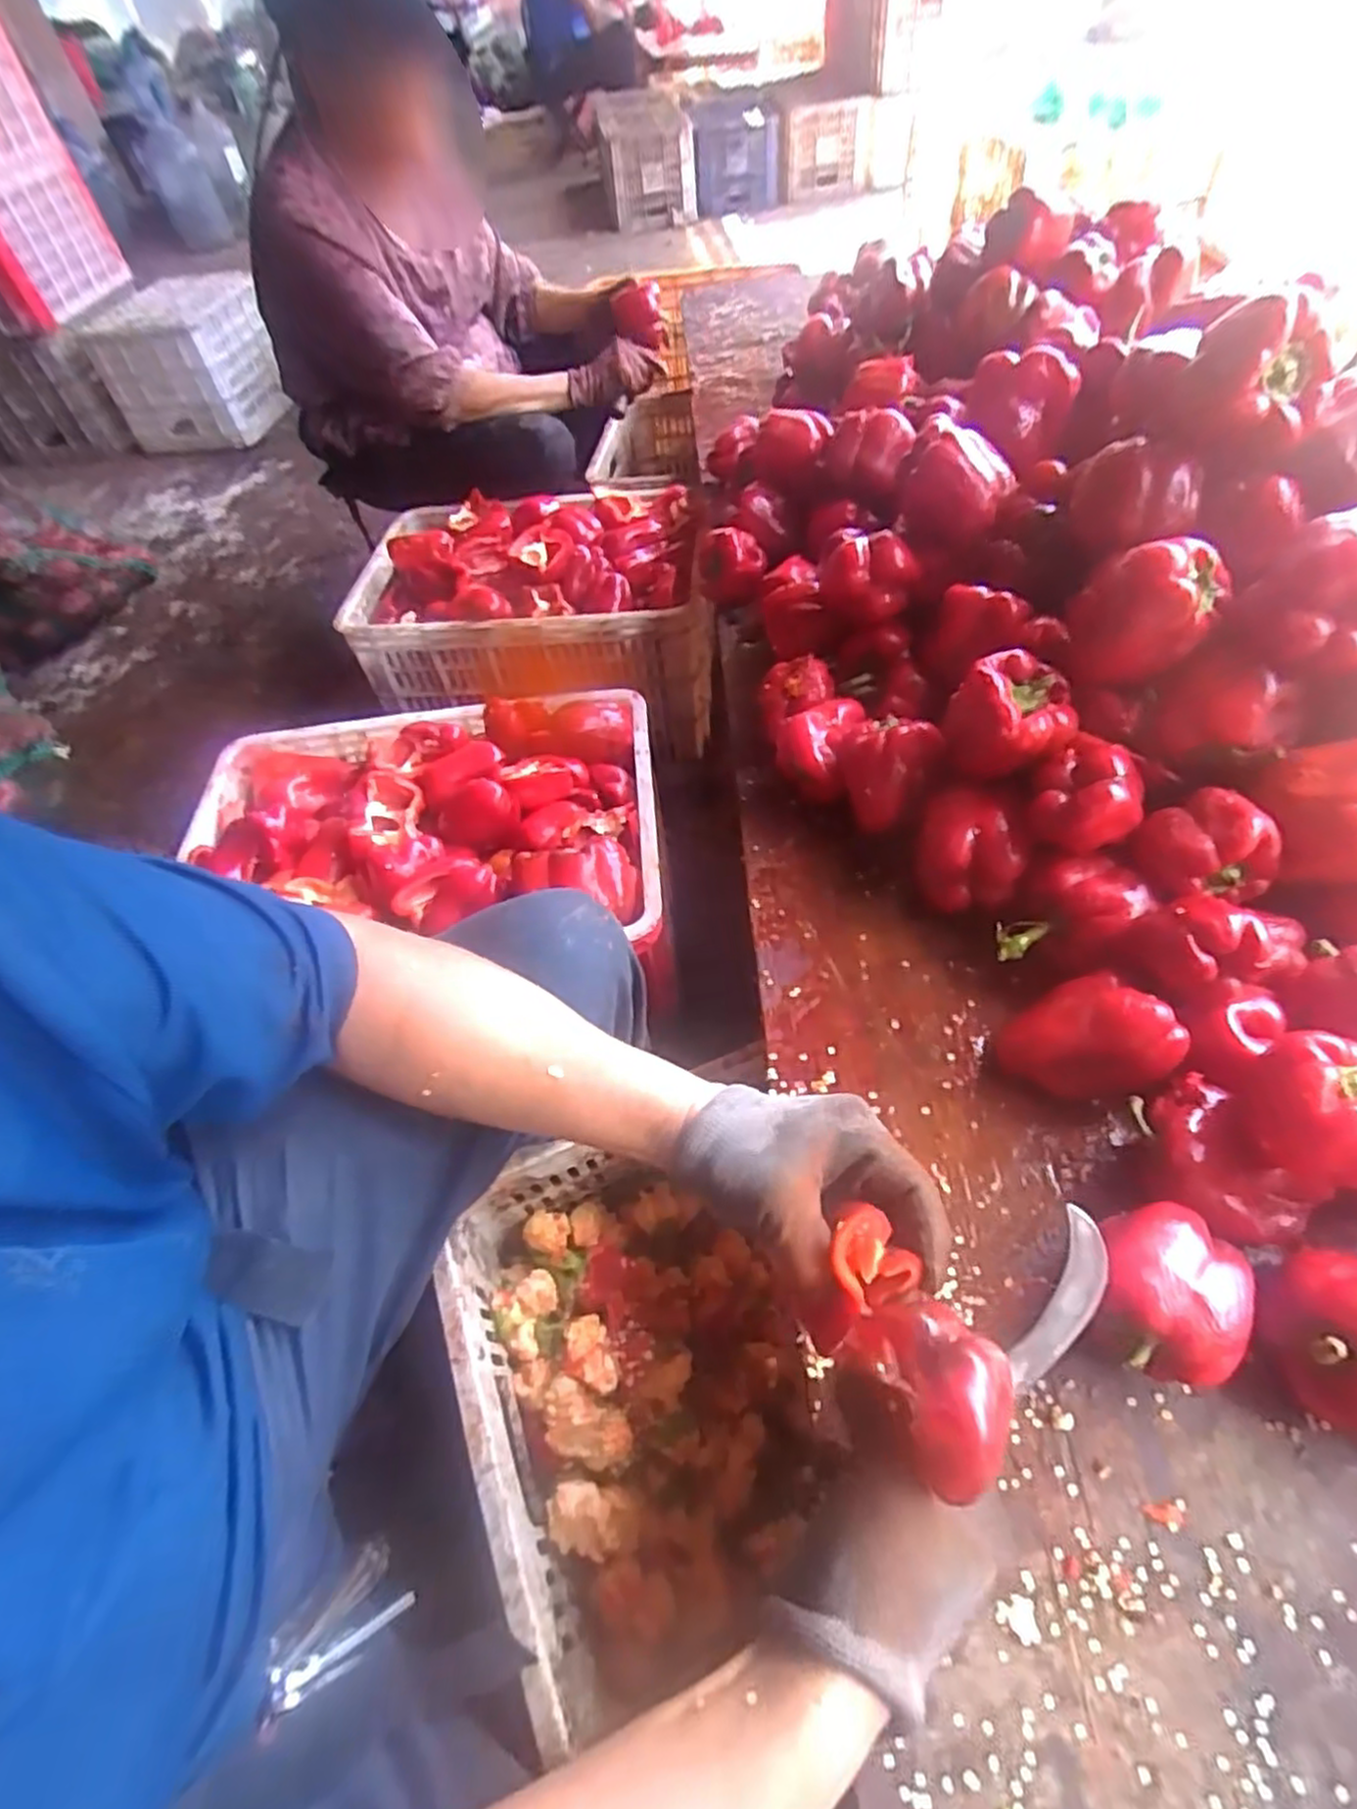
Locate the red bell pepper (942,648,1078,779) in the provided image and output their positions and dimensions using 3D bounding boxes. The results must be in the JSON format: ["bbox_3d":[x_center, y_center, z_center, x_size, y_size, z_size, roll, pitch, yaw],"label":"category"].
[{"bbox_3d":[0.239,-0.134,0.541,0.086,0.066,0.077,18,58,18],"label":"red bell pepper"}]

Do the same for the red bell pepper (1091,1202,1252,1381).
[{"bbox_3d":[0.253,0.205,0.399,0.067,0.073,0.077,19,58,19],"label":"red bell pepper"}]

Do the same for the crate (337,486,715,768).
[{"bbox_3d":[-0.211,-0.453,1.175,0.515,0.259,0.363,-1,54,6],"label":"crate"}]

